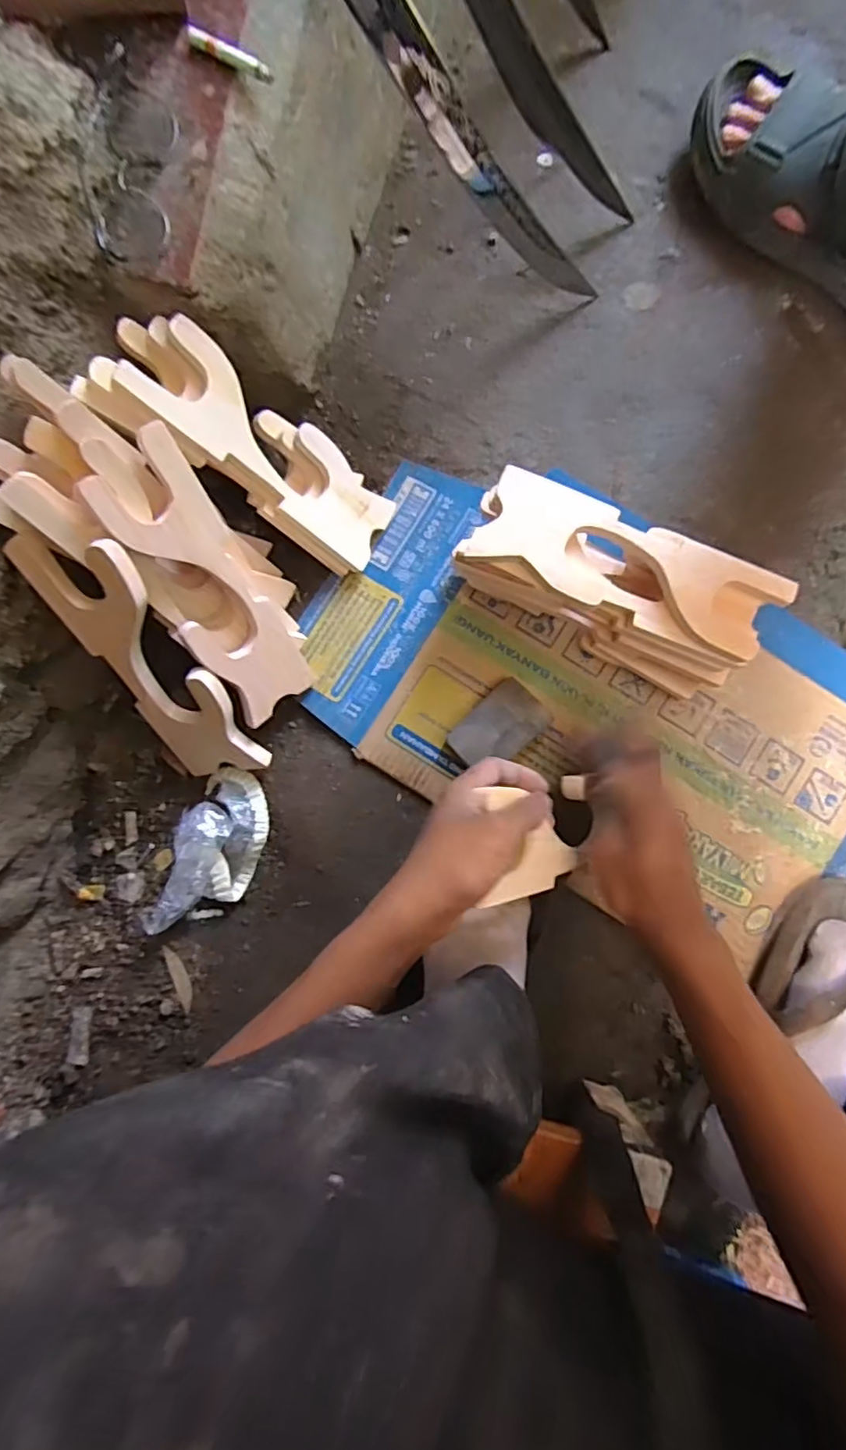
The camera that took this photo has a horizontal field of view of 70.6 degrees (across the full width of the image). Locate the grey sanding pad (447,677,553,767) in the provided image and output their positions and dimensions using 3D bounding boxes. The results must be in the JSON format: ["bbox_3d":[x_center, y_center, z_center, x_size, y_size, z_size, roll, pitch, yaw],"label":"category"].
[{"bbox_3d":[0.065,0.004,0.514,0.079,0.019,0.054,-44,84,-1],"label":"grey sanding pad"}]

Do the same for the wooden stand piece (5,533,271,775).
[{"bbox_3d":[-0.207,-0.044,0.468,0.072,0.231,0.017,-11,41,16],"label":"wooden stand piece"}]

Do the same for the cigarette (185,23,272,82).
[{"bbox_3d":[-0.133,-0.464,0.414,0.066,0.010,0.013,31,87,6],"label":"cigarette"}]

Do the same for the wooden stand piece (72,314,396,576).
[{"bbox_3d":[-0.133,-0.219,0.484,0.237,0.035,0.085,29,86,-33],"label":"wooden stand piece"}]

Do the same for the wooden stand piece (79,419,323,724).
[{"bbox_3d":[-0.160,-0.104,0.460,0.025,0.218,0.083,15,53,43],"label":"wooden stand piece"}]

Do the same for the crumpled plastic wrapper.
[{"bbox_3d":[-0.186,0.115,0.523,0.072,0.030,0.148,22,86,5],"label":"crumpled plastic wrapper"}]

